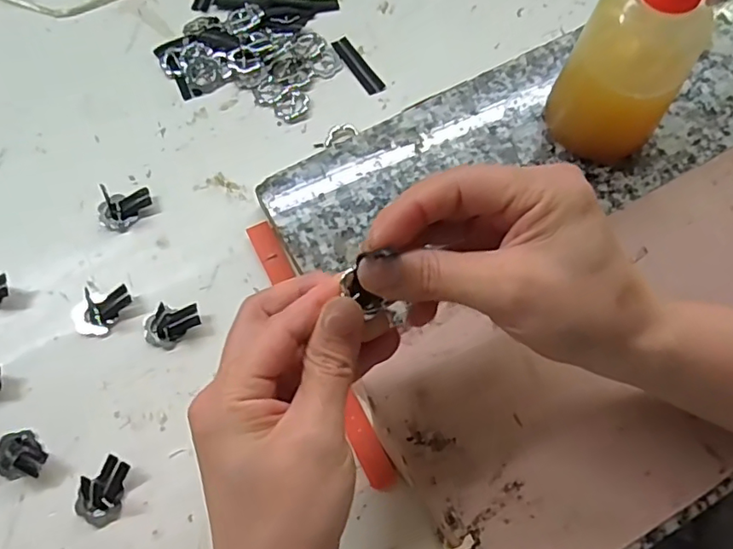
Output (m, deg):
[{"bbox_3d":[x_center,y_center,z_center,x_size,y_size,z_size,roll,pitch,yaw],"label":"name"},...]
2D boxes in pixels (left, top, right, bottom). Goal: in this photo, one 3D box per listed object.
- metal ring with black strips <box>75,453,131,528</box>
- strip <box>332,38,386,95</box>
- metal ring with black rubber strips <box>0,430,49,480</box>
[{"bbox_3d":[-0.142,0.115,0.301,0.023,0.017,0.036,10,69,5],"label":"metal ring with black strips"},{"bbox_3d":[-0.006,-0.154,0.415,0.015,0.004,0.055,-30,71,-10],"label":"strip"},{"bbox_3d":[-0.191,0.099,0.310,0.031,0.014,0.024,-3,69,0],"label":"metal ring with black rubber strips"}]

